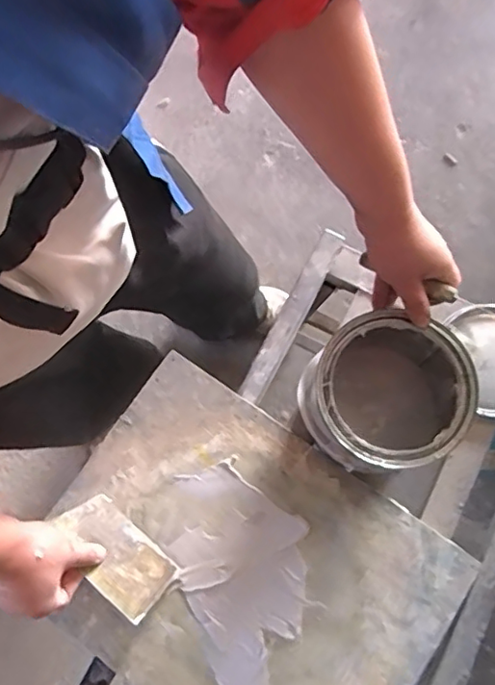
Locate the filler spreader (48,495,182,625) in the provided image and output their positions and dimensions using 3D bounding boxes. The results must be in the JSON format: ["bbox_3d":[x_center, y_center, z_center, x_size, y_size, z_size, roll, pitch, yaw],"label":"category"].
[{"bbox_3d":[-0.148,0.236,0.654,0.136,0.005,0.074,43,58,6],"label":"filler spreader"}]

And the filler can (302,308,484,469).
[{"bbox_3d":[0.150,0.061,0.654,0.166,0.185,0.150,-36,77,-8],"label":"filler can"}]

